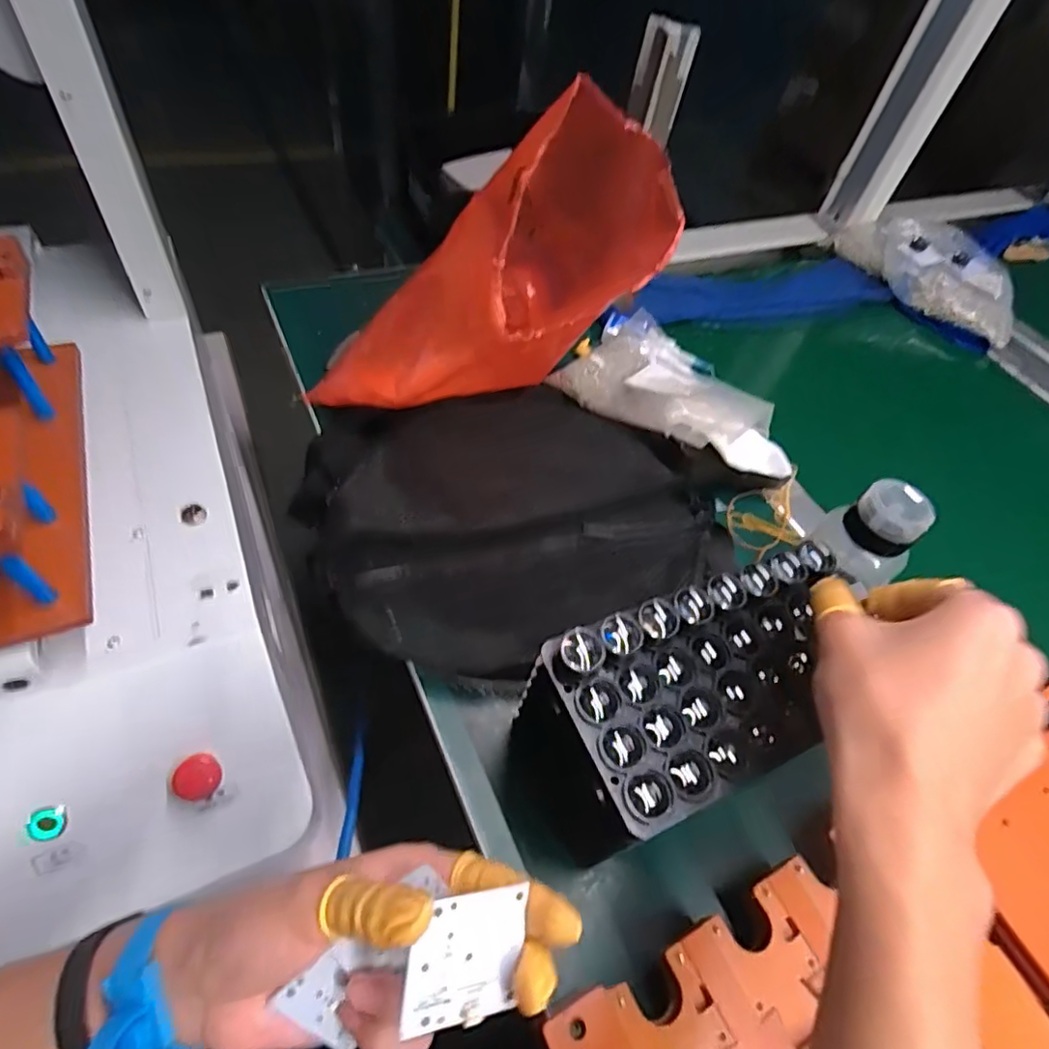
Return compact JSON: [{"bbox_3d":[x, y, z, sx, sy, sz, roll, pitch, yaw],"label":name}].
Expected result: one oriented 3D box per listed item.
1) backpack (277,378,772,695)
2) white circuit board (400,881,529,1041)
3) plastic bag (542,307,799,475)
[{"bbox_3d":[0.009,-0.040,0.479,0.353,0.072,0.268,-21,60,-23],"label":"backpack"},{"bbox_3d":[-0.021,0.159,0.218,0.044,0.004,0.043,10,82,-30],"label":"white circuit board"},{"bbox_3d":[0.153,-0.126,0.570,0.223,0.041,0.149,35,56,16],"label":"plastic bag"}]

